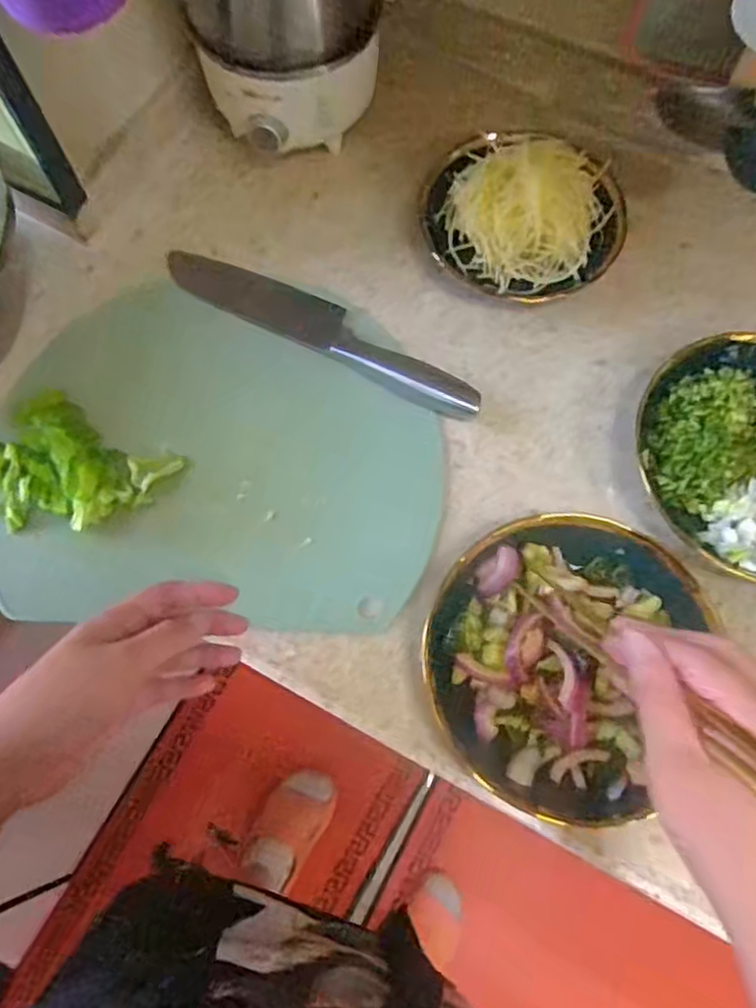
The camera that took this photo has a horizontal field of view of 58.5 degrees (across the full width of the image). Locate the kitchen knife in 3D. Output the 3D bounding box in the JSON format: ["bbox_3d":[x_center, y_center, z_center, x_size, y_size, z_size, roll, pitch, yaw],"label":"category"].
[{"bbox_3d":[-0.044,-0.139,0.539,0.271,0.020,0.043,25,74,8],"label":"kitchen knife"}]

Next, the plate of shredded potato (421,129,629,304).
[{"bbox_3d":[0.123,-0.244,0.561,0.170,0.051,0.141,-8,73,-2],"label":"plate of shredded potato"}]

